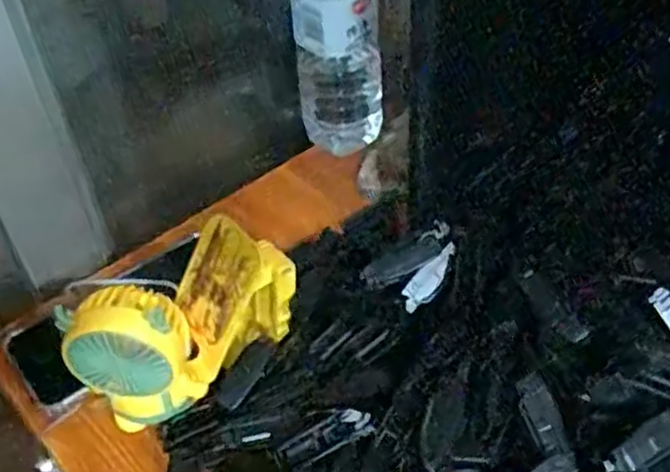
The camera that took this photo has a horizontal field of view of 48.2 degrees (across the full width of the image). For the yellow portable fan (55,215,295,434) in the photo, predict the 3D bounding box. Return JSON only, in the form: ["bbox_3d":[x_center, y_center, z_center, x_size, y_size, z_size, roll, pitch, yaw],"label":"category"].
[{"bbox_3d":[-0.092,0.058,0.464,0.132,0.110,0.060,-34,50,-27],"label":"yellow portable fan"}]

